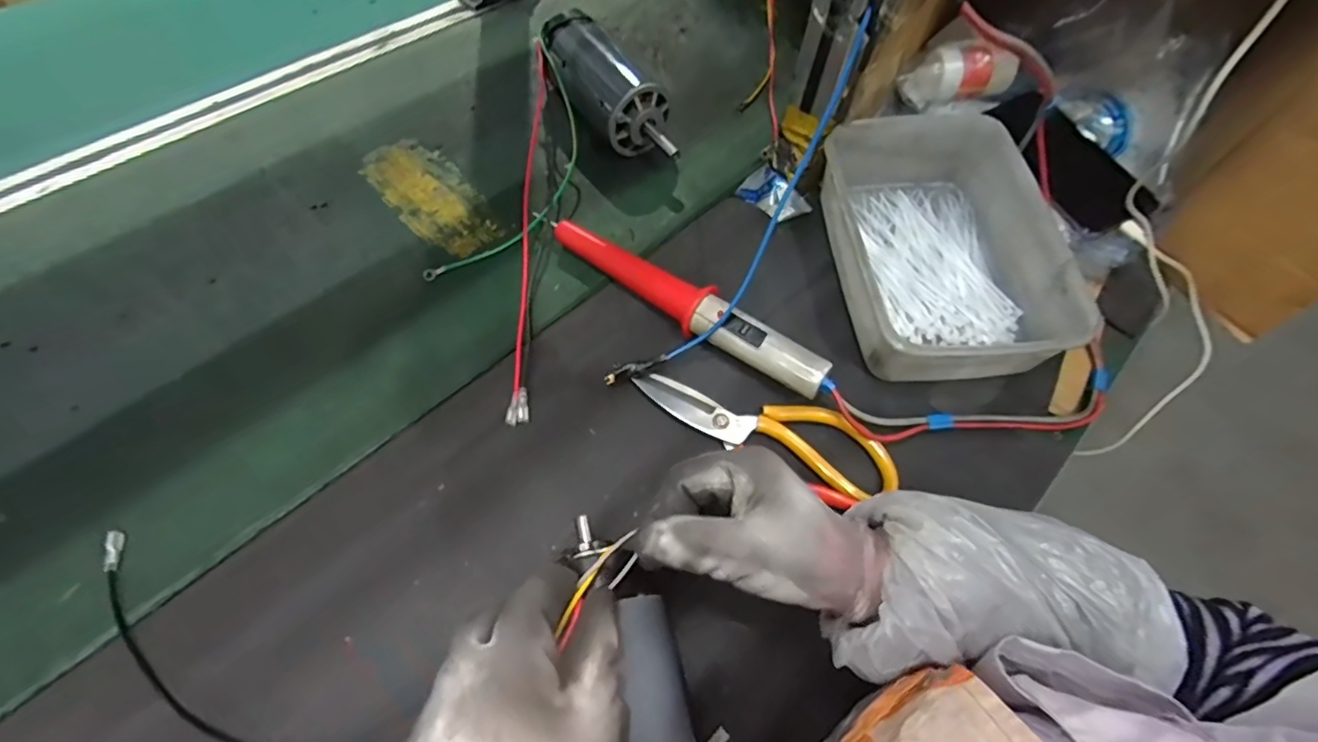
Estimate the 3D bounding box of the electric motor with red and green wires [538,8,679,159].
[{"bbox_3d":[-0.047,-0.265,0.554,0.062,0.059,0.195,-30,66,-19],"label":"electric motor with red and green wires"}]

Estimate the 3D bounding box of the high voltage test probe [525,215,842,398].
[{"bbox_3d":[0.014,-0.056,0.442,0.256,0.040,0.033,37,64,17],"label":"high voltage test probe"}]

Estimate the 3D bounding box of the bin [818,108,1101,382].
[{"bbox_3d":[0.221,-0.099,0.455,0.154,0.086,0.211,-2,60,-5],"label":"bin"}]

